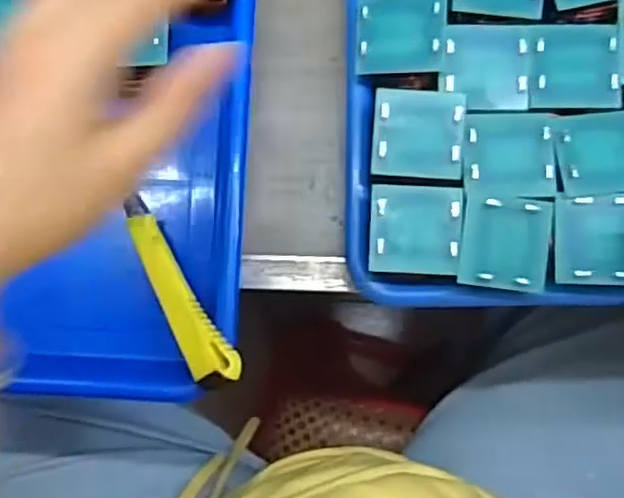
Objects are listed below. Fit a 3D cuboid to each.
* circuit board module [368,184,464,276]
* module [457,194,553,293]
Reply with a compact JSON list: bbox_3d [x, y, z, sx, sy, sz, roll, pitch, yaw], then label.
[{"bbox_3d":[0.053,-0.010,0.339,0.046,0.006,0.045,3,85,2],"label":"circuit board module"},{"bbox_3d":[0.098,-0.003,0.336,0.044,0.005,0.046,6,85,2],"label":"module"}]

